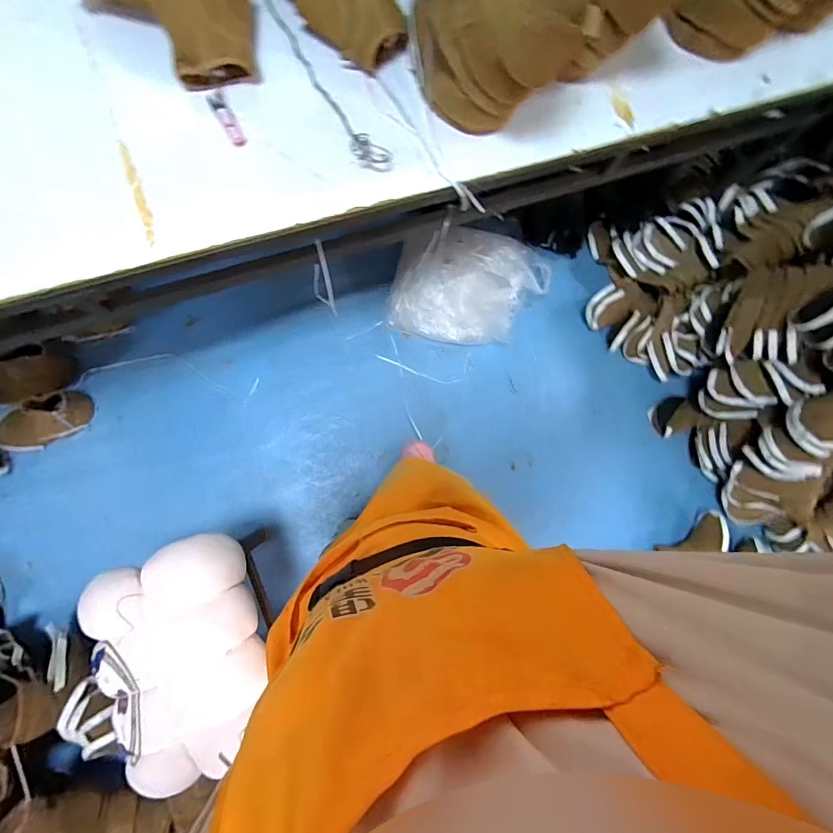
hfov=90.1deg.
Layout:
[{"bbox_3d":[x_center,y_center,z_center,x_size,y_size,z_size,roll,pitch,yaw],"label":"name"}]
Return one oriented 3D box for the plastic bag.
[{"bbox_3d":[0.194,-0.434,1.376,0.525,0.237,0.334,6,82,-5],"label":"plastic bag"}]

